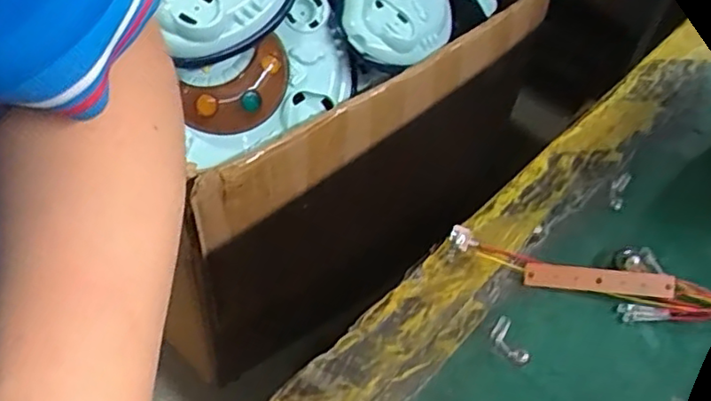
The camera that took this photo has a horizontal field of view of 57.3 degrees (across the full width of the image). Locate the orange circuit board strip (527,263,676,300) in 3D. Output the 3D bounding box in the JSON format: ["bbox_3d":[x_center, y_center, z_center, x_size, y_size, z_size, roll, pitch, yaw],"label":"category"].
[{"bbox_3d":[0.134,0.044,0.358,0.080,0.004,0.012,5,87,4],"label":"orange circuit board strip"}]

